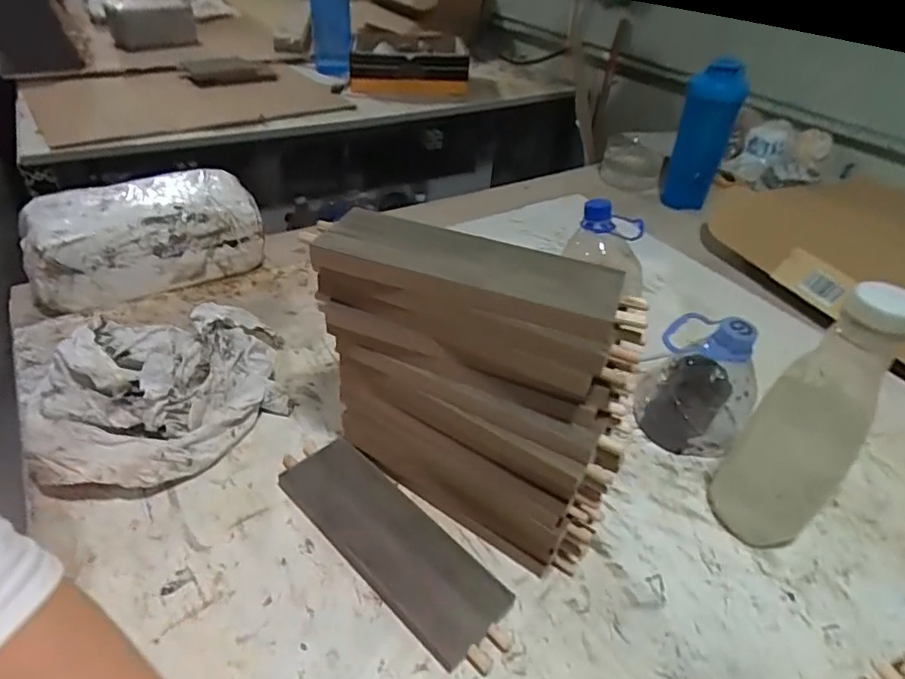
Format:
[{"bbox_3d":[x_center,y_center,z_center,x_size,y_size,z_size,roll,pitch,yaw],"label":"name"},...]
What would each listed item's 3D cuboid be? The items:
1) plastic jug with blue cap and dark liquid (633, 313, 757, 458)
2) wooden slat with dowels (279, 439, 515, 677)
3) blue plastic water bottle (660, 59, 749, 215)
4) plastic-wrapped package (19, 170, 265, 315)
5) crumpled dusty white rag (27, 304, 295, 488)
[{"bbox_3d":[0.228,0.034,0.525,0.098,0.128,0.083,25,44,21],"label":"plastic jug with blue cap and dark liquid"},{"bbox_3d":[-0.050,0.151,0.436,0.225,0.017,0.066,35,48,30],"label":"wooden slat with dowels"},{"bbox_3d":[0.345,-0.278,0.790,0.070,0.219,0.063,29,65,24],"label":"blue plastic water bottle"},{"bbox_3d":[-0.365,-0.123,0.682,0.248,0.097,0.105,-22,48,-29],"label":"plastic-wrapped package"},{"bbox_3d":[-0.252,0.041,0.503,0.203,0.069,0.174,-12,43,-20],"label":"crumpled dusty white rag"}]

